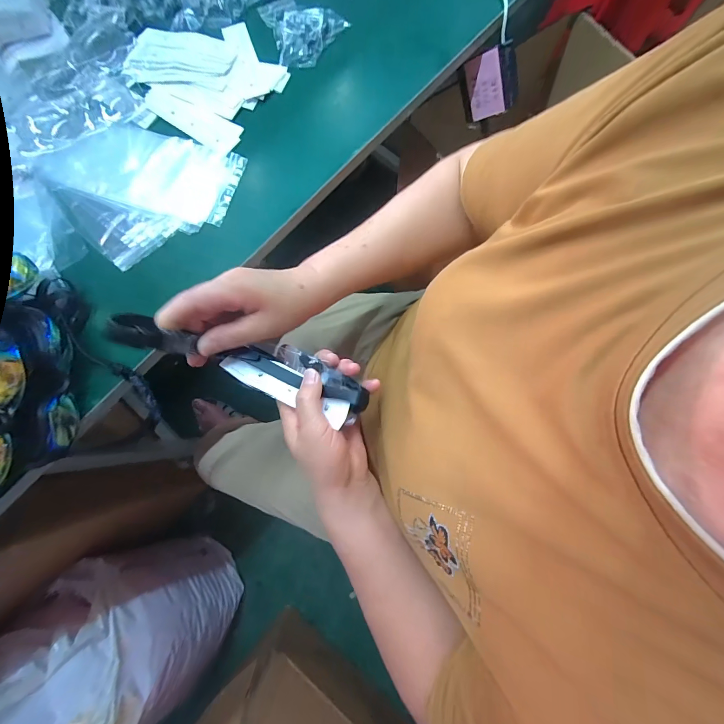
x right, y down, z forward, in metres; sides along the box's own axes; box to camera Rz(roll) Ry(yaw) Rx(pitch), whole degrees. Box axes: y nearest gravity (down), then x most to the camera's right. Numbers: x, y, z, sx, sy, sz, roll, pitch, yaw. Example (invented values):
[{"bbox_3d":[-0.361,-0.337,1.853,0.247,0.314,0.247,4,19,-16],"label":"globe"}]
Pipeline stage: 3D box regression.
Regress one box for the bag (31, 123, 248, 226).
[{"bbox_3d":[-0.271,-0.240,0.411,0.240,0.007,0.102,18,80,2],"label":"bag"}]

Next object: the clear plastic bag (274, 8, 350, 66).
[{"bbox_3d":[-0.067,-0.432,0.440,0.092,0.023,0.076,-12,79,-1],"label":"clear plastic bag"}]

